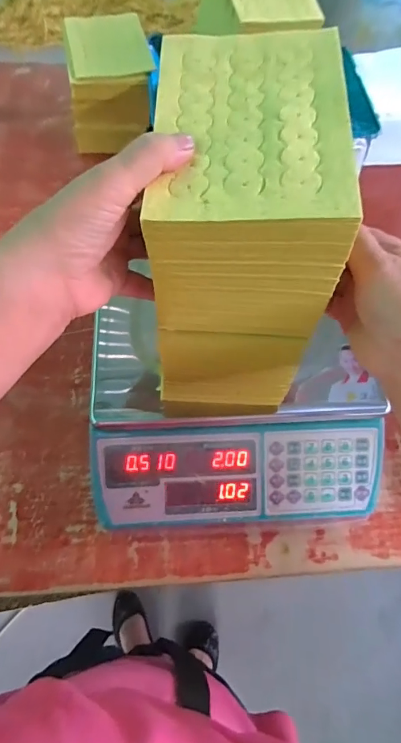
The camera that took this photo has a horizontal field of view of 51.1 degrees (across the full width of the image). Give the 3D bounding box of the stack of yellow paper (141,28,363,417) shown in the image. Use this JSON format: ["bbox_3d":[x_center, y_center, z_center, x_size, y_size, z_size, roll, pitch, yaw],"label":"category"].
[{"bbox_3d":[0.023,-0.091,0.344,0.114,0.235,0.179,0,66,-4],"label":"stack of yellow paper"}]

